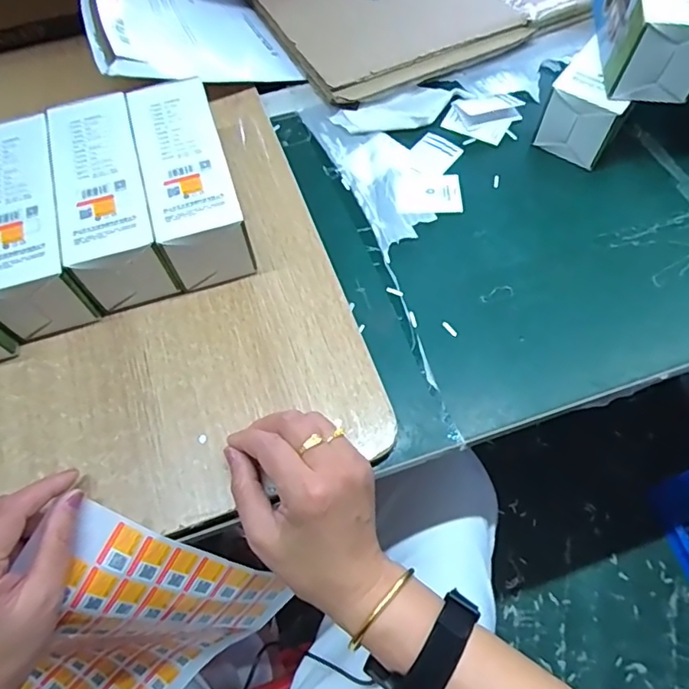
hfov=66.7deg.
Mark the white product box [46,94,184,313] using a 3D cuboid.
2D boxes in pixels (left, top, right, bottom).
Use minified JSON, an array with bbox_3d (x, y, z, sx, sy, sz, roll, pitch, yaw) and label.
[{"bbox_3d":[-0.197,-0.122,0.450,0.065,0.076,0.174,-17,63,-7],"label":"white product box"}]

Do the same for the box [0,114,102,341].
[{"bbox_3d":[-0.258,-0.098,0.432,0.067,0.076,0.179,-19,63,-8],"label":"box"}]

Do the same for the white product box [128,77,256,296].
[{"bbox_3d":[-0.134,-0.143,0.463,0.067,0.075,0.172,-16,63,-7],"label":"white product box"}]

